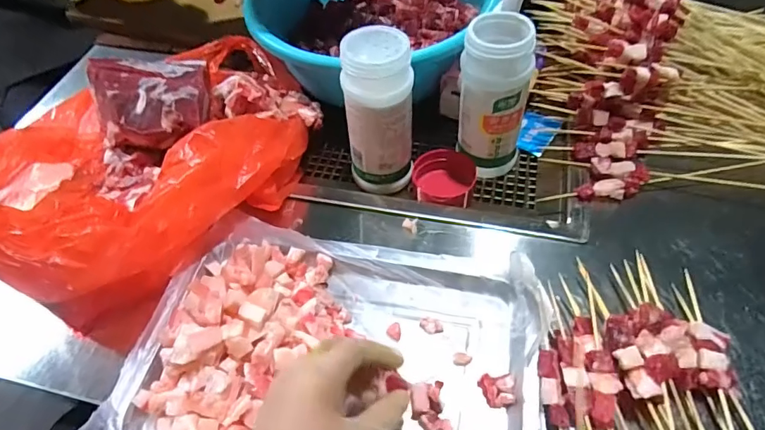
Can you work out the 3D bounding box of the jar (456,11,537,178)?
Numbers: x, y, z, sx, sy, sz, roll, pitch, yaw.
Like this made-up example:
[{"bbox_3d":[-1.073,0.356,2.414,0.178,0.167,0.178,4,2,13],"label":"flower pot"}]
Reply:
[{"bbox_3d":[0.106,-0.110,0.452,0.062,0.143,0.061,-2,54,3],"label":"jar"}]

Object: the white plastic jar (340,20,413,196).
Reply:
[{"bbox_3d":[-0.002,-0.096,0.451,0.061,0.149,0.065,-2,54,3],"label":"white plastic jar"}]

